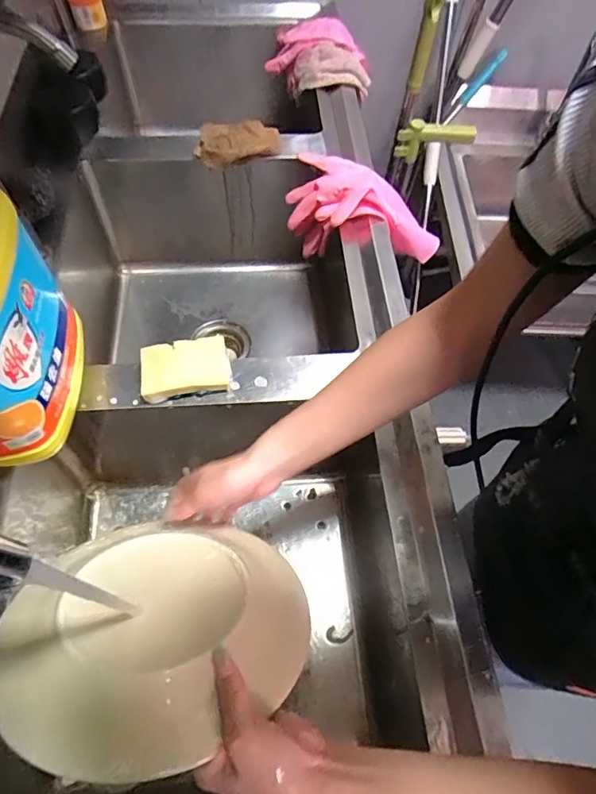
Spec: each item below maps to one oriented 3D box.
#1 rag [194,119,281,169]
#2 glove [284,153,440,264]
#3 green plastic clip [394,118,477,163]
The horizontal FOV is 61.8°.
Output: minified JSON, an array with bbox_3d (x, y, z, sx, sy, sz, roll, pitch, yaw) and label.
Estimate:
[{"bbox_3d":[-0.102,-0.432,0.837,0.142,0.031,0.080,-21,64,-15],"label":"rag"},{"bbox_3d":[0.107,-0.304,0.813,0.235,0.114,0.120,-2,61,-5],"label":"glove"},{"bbox_3d":[0.252,-0.476,0.924,0.142,0.063,0.034,-2,61,-5],"label":"green plastic clip"}]

